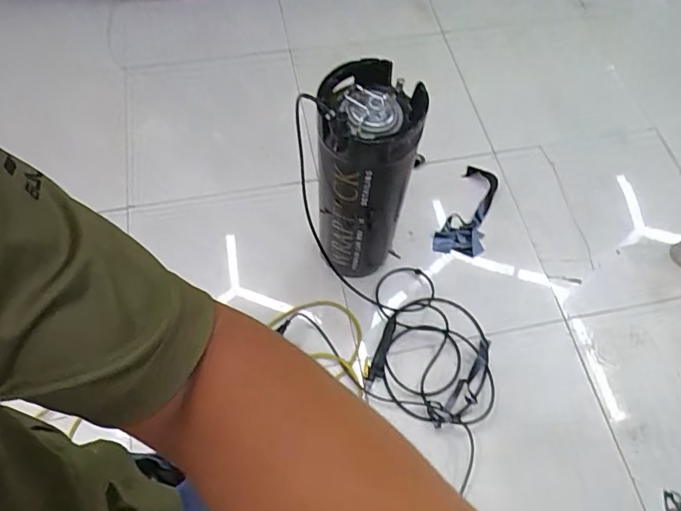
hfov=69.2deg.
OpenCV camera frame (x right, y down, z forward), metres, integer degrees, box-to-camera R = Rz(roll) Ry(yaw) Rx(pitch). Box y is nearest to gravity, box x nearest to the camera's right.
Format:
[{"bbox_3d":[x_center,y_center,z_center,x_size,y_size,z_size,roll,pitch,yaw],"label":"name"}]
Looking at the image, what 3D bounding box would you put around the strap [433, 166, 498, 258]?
[{"bbox_3d":[0.413,-0.156,1.584,0.151,0.071,0.353,19,64,6],"label":"strap"}]

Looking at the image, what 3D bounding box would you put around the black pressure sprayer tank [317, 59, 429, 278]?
[{"bbox_3d":[0.052,-0.170,1.238,0.216,0.604,0.247,2,63,-2],"label":"black pressure sprayer tank"}]

